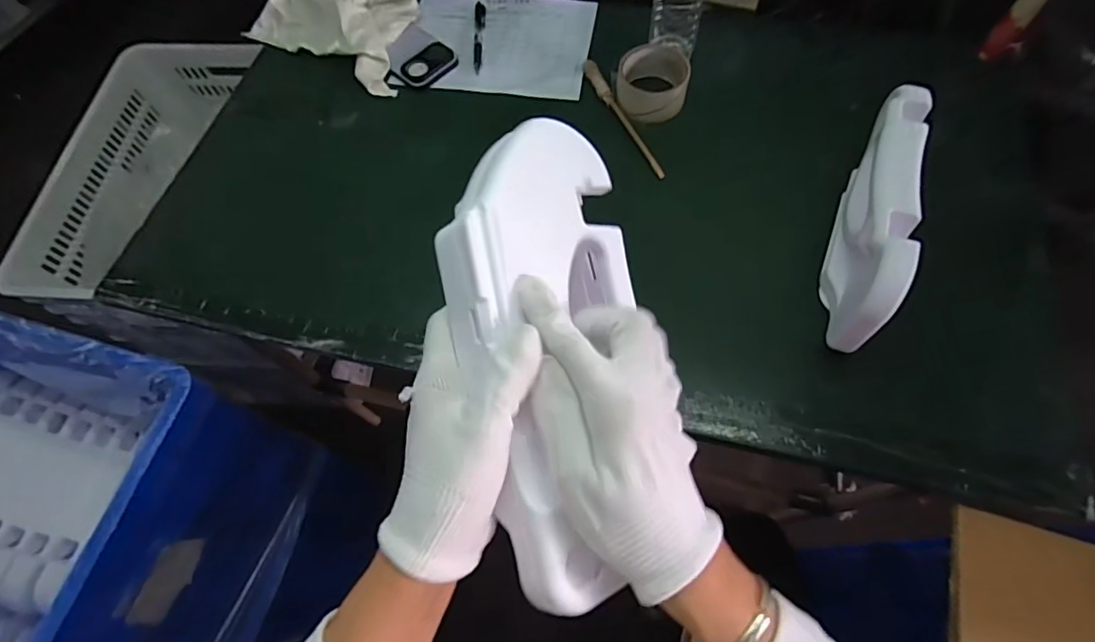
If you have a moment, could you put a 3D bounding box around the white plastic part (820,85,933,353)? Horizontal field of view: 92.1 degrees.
[{"bbox_3d":[0.316,-0.103,0.521,0.044,0.119,0.262,18,66,10],"label":"white plastic part"}]

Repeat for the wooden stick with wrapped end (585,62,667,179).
[{"bbox_3d":[0.095,-0.262,0.674,0.017,0.016,0.202,-22,66,-9],"label":"wooden stick with wrapped end"}]

